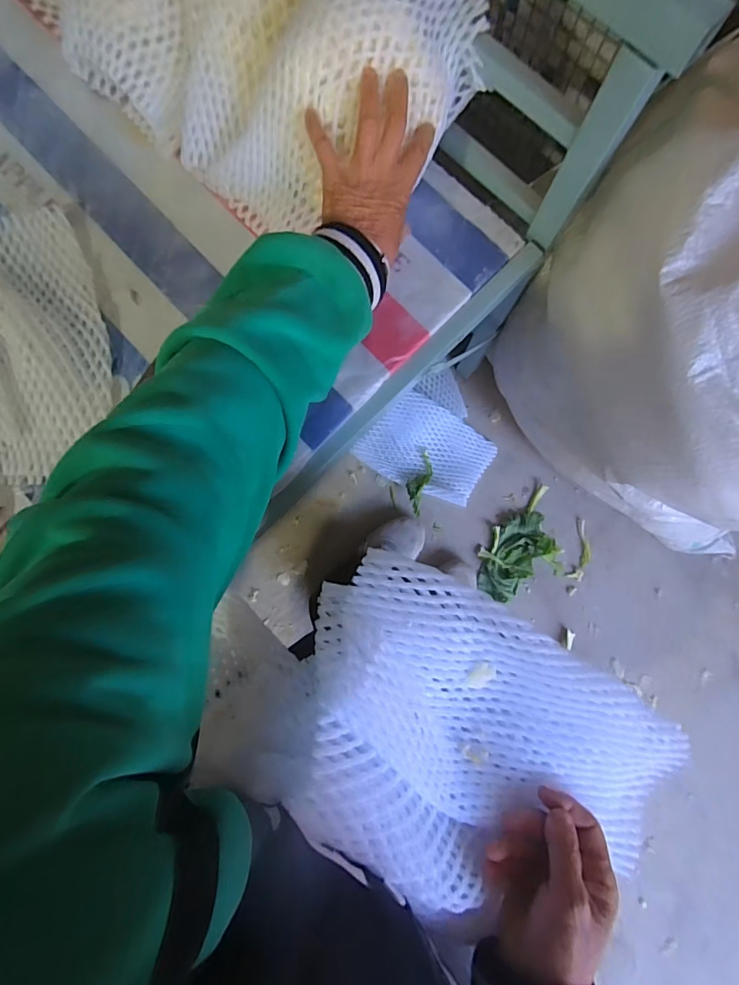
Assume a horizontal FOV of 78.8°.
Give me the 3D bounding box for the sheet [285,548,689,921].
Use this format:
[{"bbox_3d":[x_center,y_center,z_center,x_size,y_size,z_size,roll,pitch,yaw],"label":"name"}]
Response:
[{"bbox_3d":[0.084,0.182,0.315,0.303,0.113,0.179,33,85,4],"label":"sheet"}]

